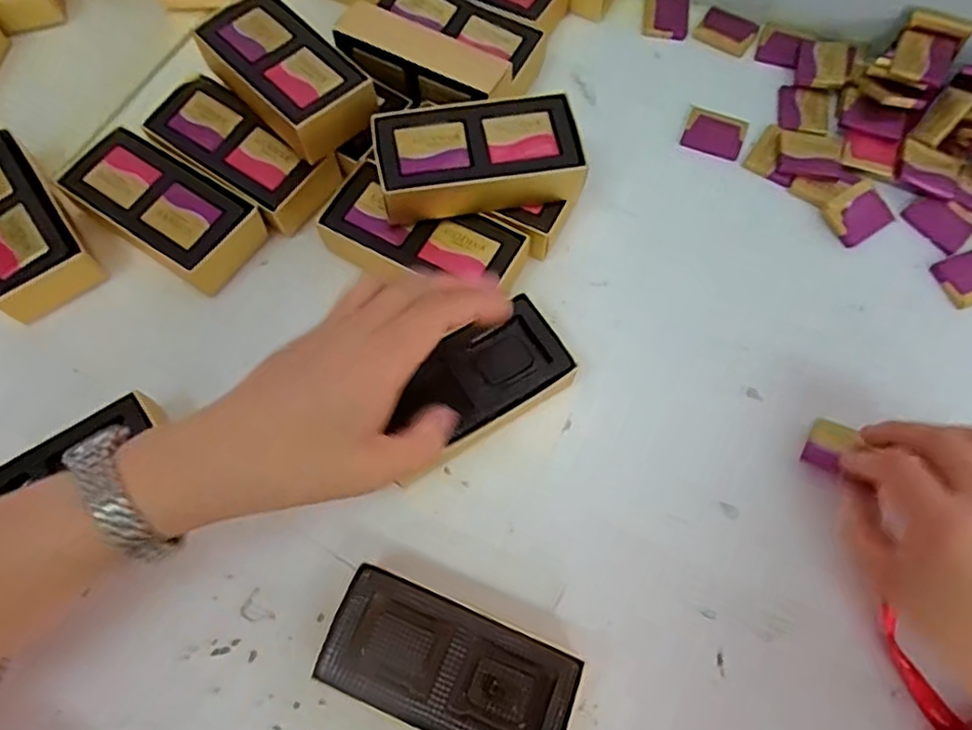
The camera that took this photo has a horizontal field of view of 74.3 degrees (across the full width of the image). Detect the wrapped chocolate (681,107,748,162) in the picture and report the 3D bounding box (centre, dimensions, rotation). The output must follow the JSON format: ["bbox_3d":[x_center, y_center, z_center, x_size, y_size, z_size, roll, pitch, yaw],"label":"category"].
[{"bbox_3d":[0.155,-0.157,0.434,0.039,0.004,0.033,20,69,8],"label":"wrapped chocolate"}]

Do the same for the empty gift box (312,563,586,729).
[{"bbox_3d":[-0.016,0.141,0.298,0.110,0.035,0.053,21,69,9],"label":"empty gift box"}]

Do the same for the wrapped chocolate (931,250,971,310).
[{"bbox_3d":[0.295,-0.054,0.389,0.041,0.004,0.032,-18,69,-7],"label":"wrapped chocolate"}]

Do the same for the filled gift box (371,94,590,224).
[{"bbox_3d":[-0.004,-0.117,0.370,0.111,0.032,0.060,-6,68,-2],"label":"filled gift box"}]

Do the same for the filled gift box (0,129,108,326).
[{"bbox_3d":[-0.283,-0.085,0.385,0.057,0.034,0.111,-38,72,-14],"label":"filled gift box"}]

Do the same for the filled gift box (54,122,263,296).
[{"bbox_3d":[-0.195,-0.093,0.390,0.113,0.035,0.057,32,71,13],"label":"filled gift box"}]

